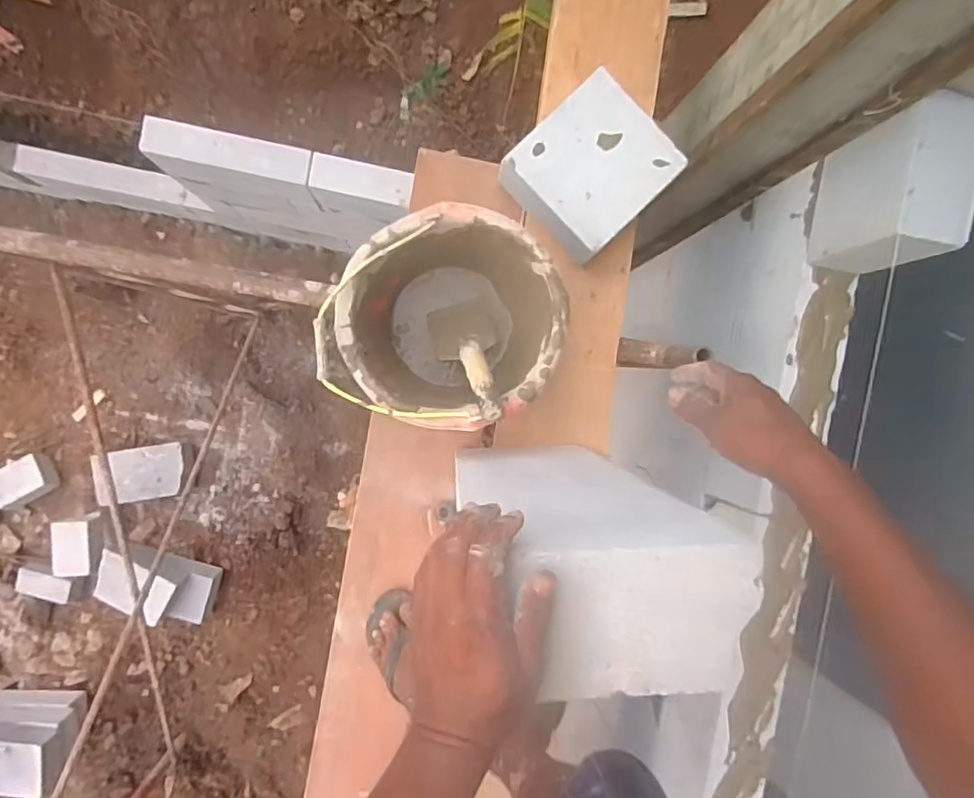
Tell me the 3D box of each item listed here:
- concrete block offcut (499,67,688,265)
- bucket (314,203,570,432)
[{"bbox_3d":[0.161,-0.345,0.934,0.211,0.073,0.204,-45,95,-3],"label":"concrete block offcut"},{"bbox_3d":[-0.050,-0.115,0.872,0.289,0.206,0.280,0,92,-5],"label":"bucket"}]

